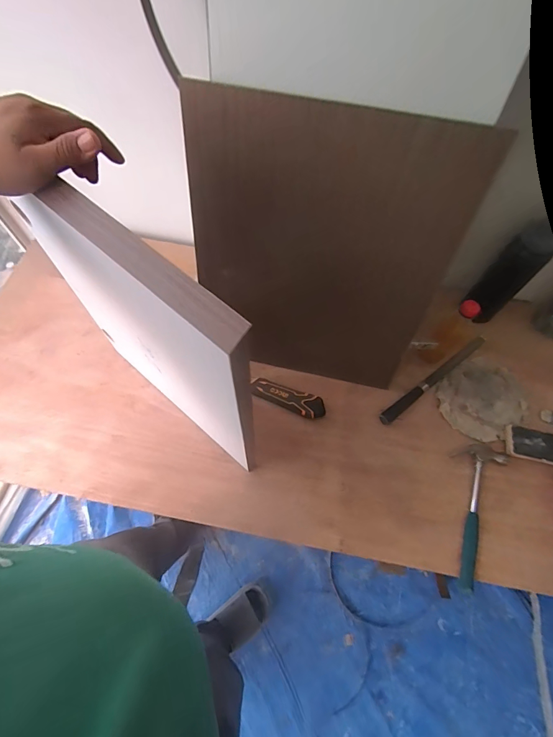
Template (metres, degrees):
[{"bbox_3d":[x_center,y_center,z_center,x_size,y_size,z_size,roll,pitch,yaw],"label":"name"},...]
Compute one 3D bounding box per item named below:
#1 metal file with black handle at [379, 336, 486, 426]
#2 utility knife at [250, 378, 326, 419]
[{"bbox_3d":[0.338,0.018,0.763,0.318,0.010,0.023,-34,72,-16],"label":"metal file with black handle"},{"bbox_3d":[0.021,0.058,0.726,0.155,0.026,0.042,23,68,5],"label":"utility knife"}]

